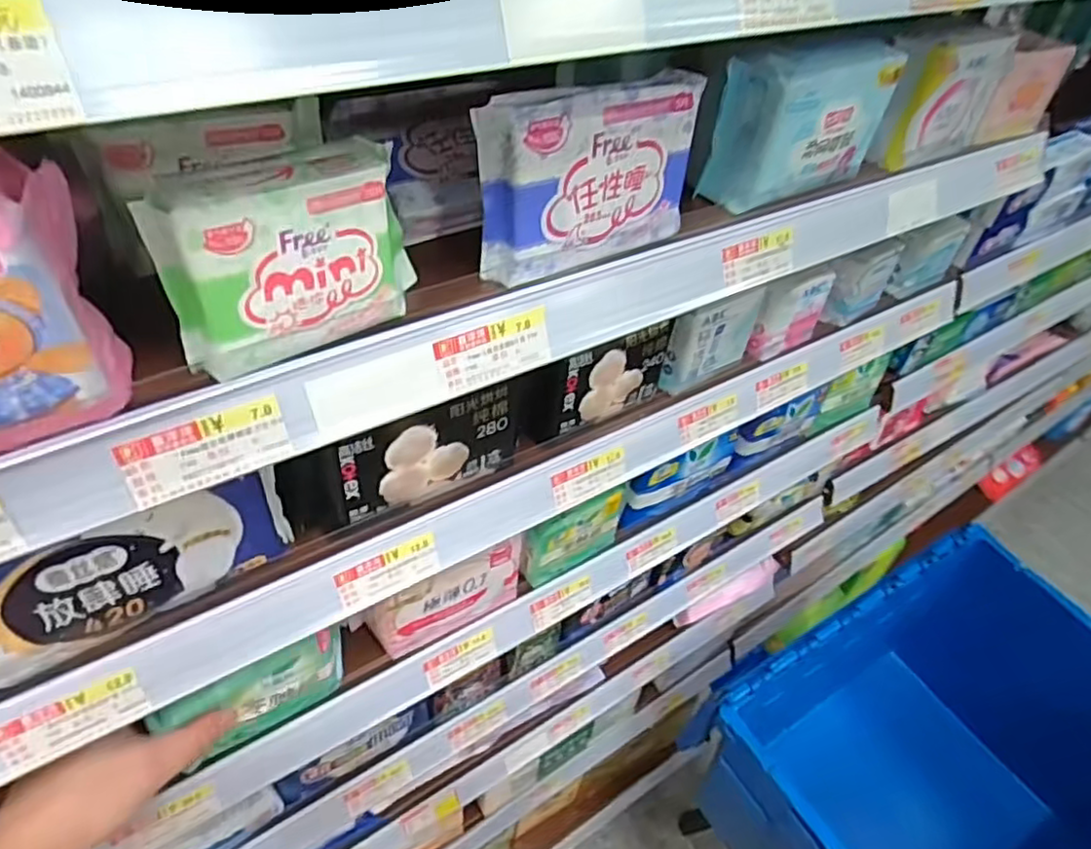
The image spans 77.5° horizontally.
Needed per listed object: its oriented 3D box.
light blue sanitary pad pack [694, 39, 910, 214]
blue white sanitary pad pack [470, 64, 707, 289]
[{"bbox_3d":[0.159,-0.185,0.416,0.124,0.079,0.041,-24,53,-28],"label":"light blue sanitary pad pack"},{"bbox_3d":[0.024,-0.126,0.342,0.121,0.083,0.032,-27,54,-30],"label":"blue white sanitary pad pack"}]

